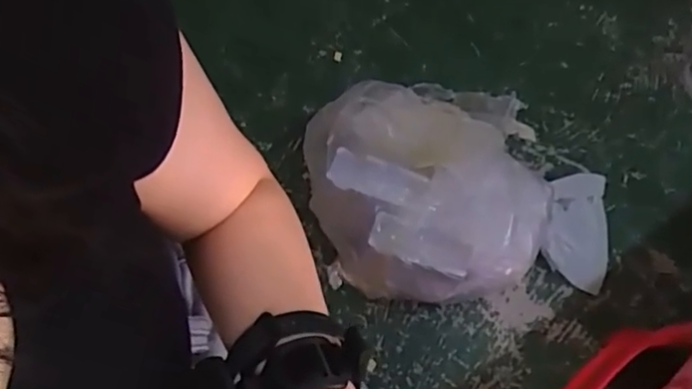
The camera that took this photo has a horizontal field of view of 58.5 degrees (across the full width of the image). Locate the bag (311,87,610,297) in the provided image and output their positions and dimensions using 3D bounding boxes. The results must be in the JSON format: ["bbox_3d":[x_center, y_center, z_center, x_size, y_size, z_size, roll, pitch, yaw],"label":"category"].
[{"bbox_3d":[0.220,-0.037,1.113,0.512,0.238,0.471,-9,66,-2],"label":"bag"}]

